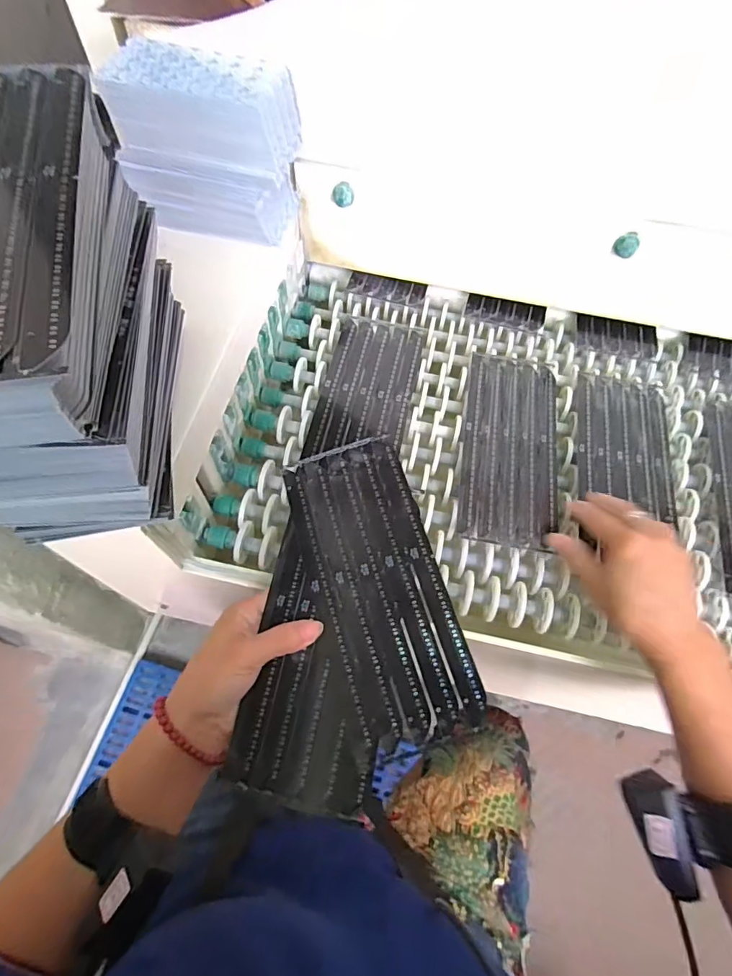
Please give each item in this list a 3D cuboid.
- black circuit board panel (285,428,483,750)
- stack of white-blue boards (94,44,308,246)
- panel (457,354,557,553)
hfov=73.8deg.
[{"bbox_3d":[0.005,0.069,0.369,0.099,0.004,0.220,-18,67,0],"label":"black circuit board panel"},{"bbox_3d":[-0.146,-0.324,0.466,0.154,0.119,0.095,10,61,1],"label":"stack of white-blue boards"},{"bbox_3d":[0.152,-0.049,0.513,0.096,0.006,0.228,11,61,2],"label":"panel"}]

